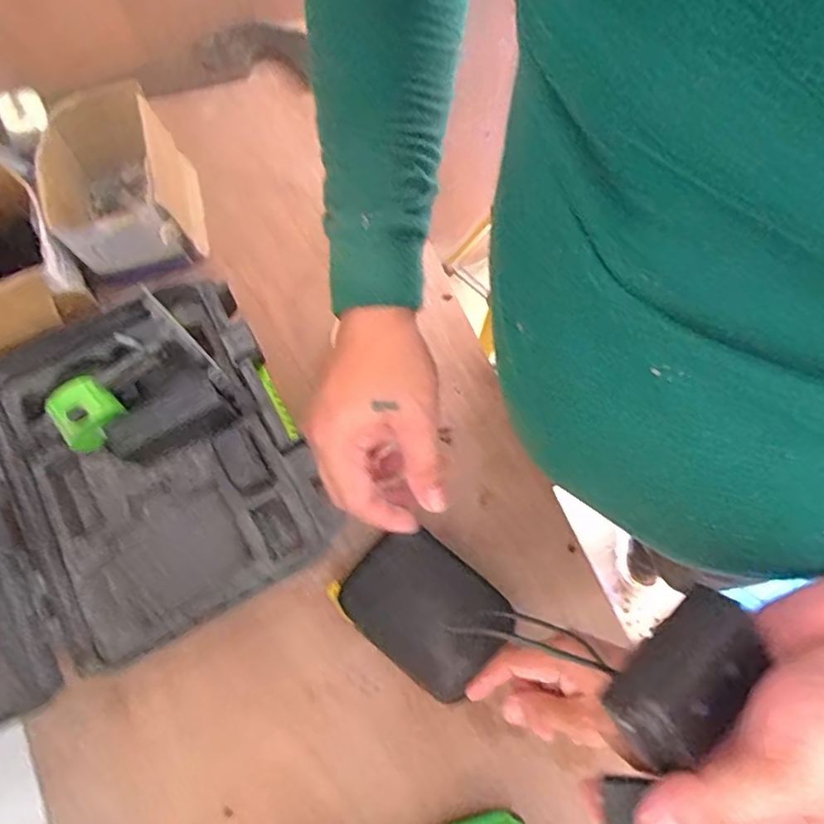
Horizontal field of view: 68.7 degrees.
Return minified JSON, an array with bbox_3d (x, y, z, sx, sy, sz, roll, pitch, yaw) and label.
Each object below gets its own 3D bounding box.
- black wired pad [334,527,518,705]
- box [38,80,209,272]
[{"bbox_3d":[0.011,0.157,0.485,0.123,0.018,0.093,41,78,9],"label":"black wired pad"},{"bbox_3d":[-0.278,-0.218,0.588,0.114,0.108,0.158,-17,76,-5],"label":"box"}]

